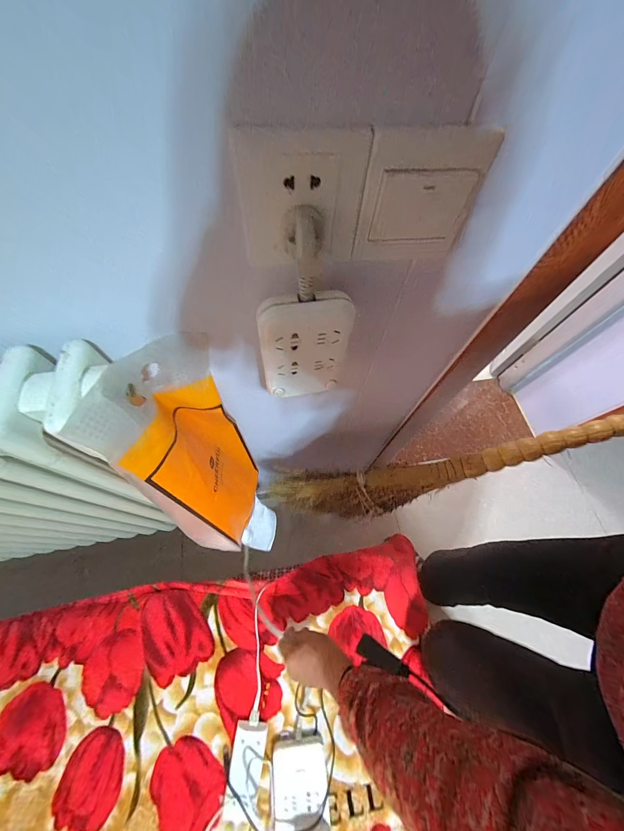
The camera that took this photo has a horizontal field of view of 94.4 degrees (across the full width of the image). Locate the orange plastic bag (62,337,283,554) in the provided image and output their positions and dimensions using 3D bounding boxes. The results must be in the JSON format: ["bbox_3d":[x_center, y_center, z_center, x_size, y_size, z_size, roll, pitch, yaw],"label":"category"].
[{"bbox_3d":[-0.149,0.118,0.482,0.127,0.530,0.196,-19,67,-12],"label":"orange plastic bag"}]

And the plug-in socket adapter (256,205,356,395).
[{"bbox_3d":[-0.009,-0.086,0.275,0.084,0.178,0.040,-10,66,-8],"label":"plug-in socket adapter"}]

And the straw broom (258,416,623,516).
[{"bbox_3d":[0.287,0.101,0.557,0.694,0.215,0.075,-17,64,16],"label":"straw broom"}]

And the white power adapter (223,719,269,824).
[{"bbox_3d":[-0.119,0.639,0.522,0.056,0.036,0.131,9,64,1],"label":"white power adapter"}]

